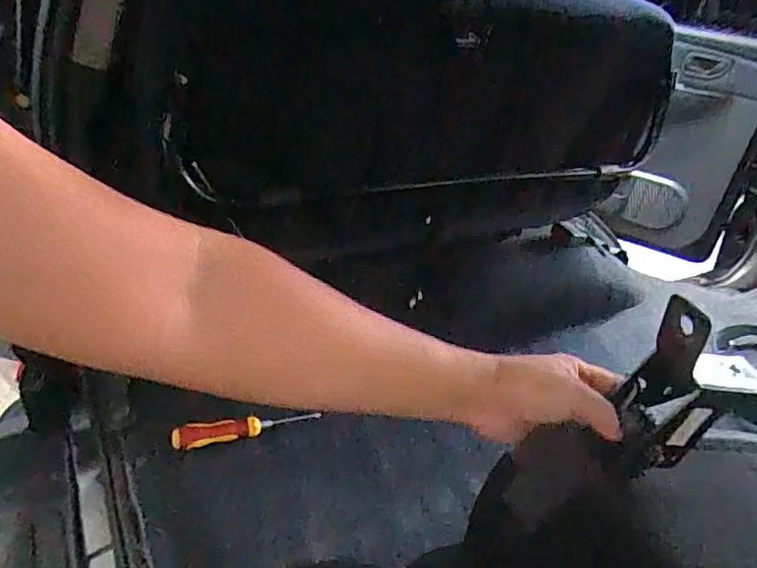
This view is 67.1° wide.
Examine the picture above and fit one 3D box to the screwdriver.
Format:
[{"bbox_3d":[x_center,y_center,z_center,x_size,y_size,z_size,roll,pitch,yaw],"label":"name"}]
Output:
[{"bbox_3d":[-0.189,0.202,0.811,0.198,0.038,0.027,-5,36,-18],"label":"screwdriver"}]

